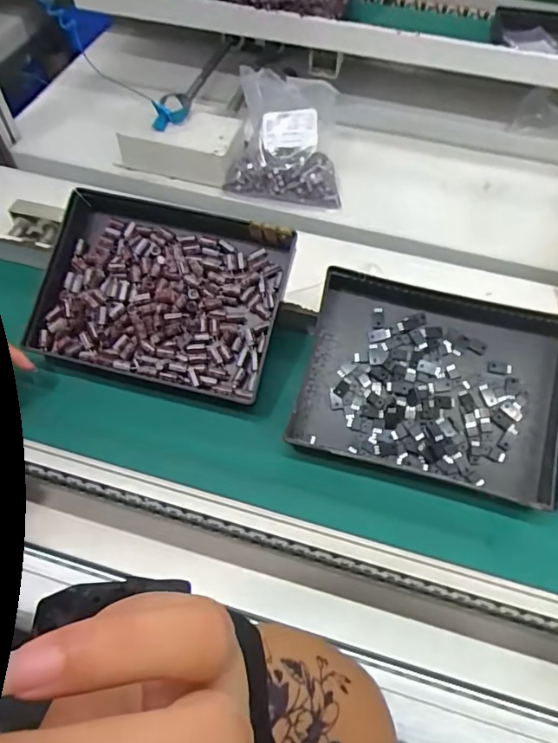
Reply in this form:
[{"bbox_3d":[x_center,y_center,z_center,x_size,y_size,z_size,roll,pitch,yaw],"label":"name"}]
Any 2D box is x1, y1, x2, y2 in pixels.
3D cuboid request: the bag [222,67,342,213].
[{"bbox_3d":[0.008,-0.380,0.805,0.181,0.124,0.202,-1,57,-2],"label":"bag"}]

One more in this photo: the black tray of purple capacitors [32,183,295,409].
[{"bbox_3d":[-0.116,-0.078,0.486,0.230,0.029,0.176,14,78,6],"label":"black tray of purple capacitors"}]

